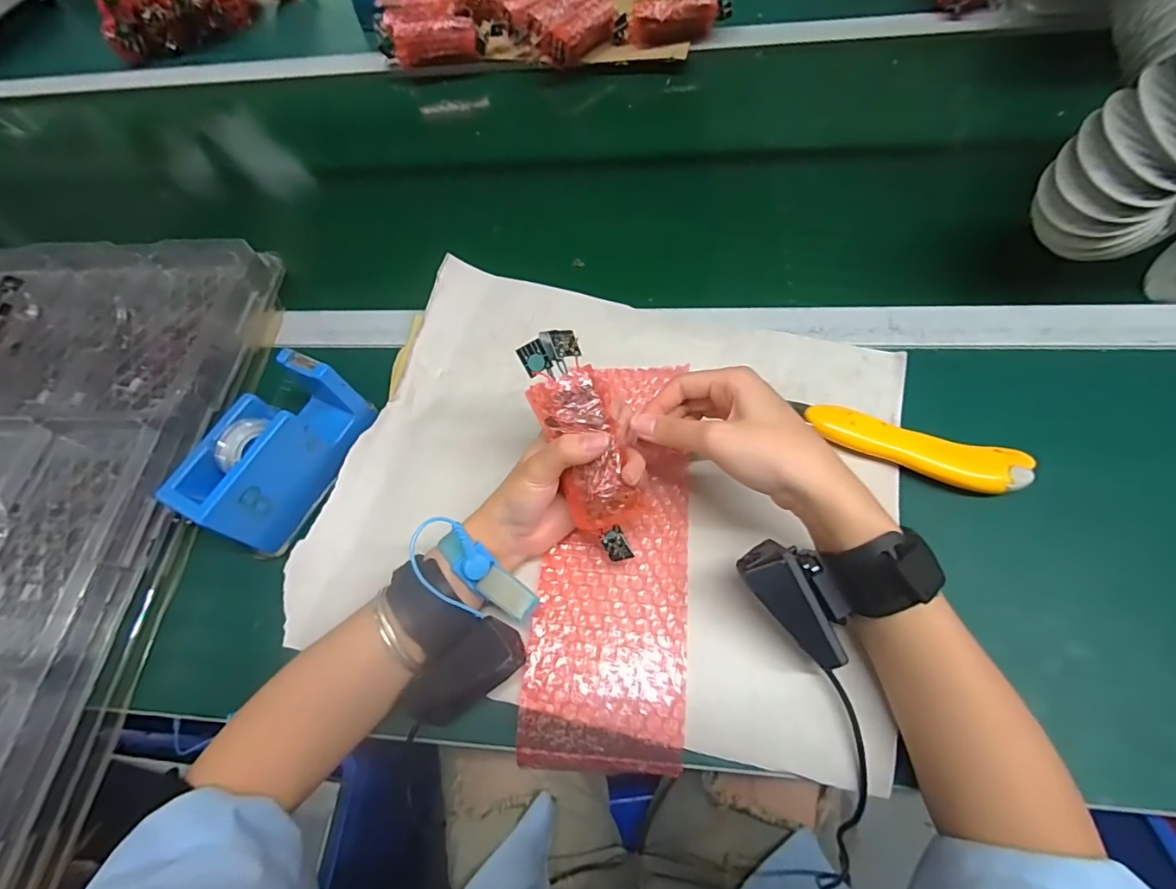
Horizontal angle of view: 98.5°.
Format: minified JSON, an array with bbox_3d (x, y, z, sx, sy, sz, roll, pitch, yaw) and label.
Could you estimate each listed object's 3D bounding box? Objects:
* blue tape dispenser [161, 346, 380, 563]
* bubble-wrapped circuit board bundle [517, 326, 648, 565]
[{"bbox_3d":[-0.224,0.006,0.367,0.054,0.070,0.130,19,67,17],"label":"blue tape dispenser"},{"bbox_3d":[0.000,0.003,0.305,0.043,0.023,0.143,-21,95,-9],"label":"bubble-wrapped circuit board bundle"}]

